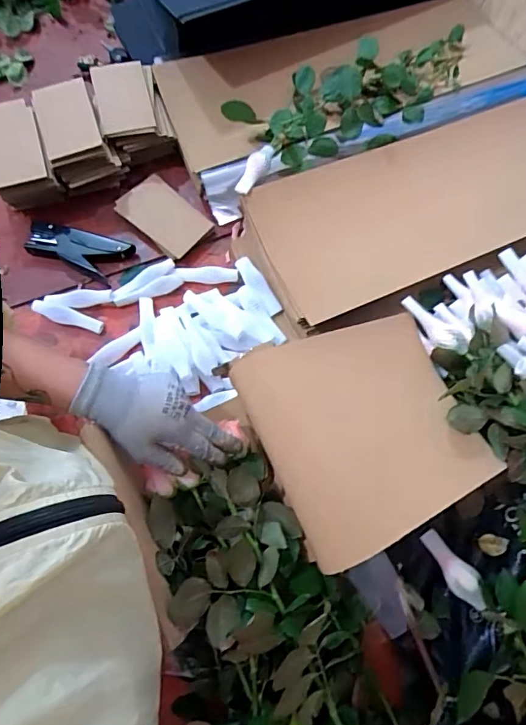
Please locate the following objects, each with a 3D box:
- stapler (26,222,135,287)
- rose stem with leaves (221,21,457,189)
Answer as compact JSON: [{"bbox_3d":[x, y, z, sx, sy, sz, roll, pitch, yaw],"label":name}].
[{"bbox_3d":[-0.277,-0.173,0.683,0.150,0.019,0.067,23,71,6],"label":"stapler"},{"bbox_3d":[0.151,-0.408,0.698,0.464,0.072,0.144,-28,74,-11],"label":"rose stem with leaves"}]

